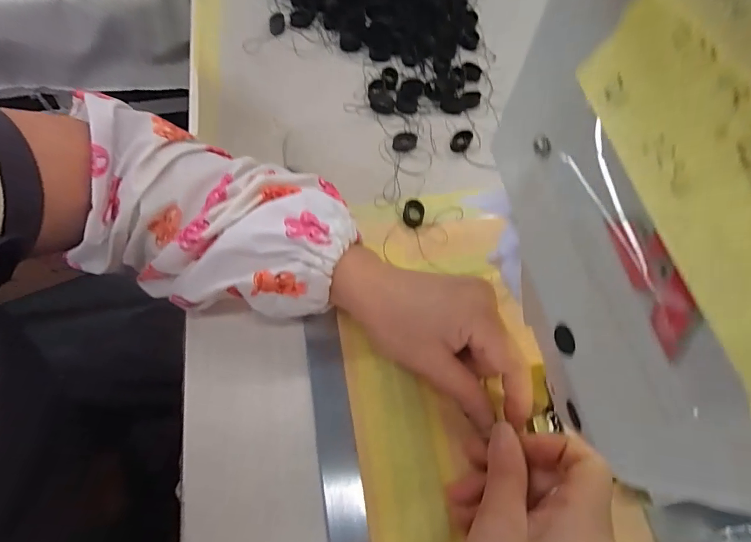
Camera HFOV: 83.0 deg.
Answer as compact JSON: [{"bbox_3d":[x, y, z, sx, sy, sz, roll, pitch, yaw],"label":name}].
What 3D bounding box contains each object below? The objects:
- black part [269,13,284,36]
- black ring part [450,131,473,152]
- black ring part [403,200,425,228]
[{"bbox_3d":[-0.095,-0.239,0.411,0.013,0.007,0.027,-2,64,0],"label":"black part"},{"bbox_3d":[0.072,-0.109,0.357,0.013,0.006,0.022,38,70,18],"label":"black ring part"},{"bbox_3d":[0.029,-0.043,0.322,0.015,0.008,0.019,6,64,4],"label":"black ring part"}]

